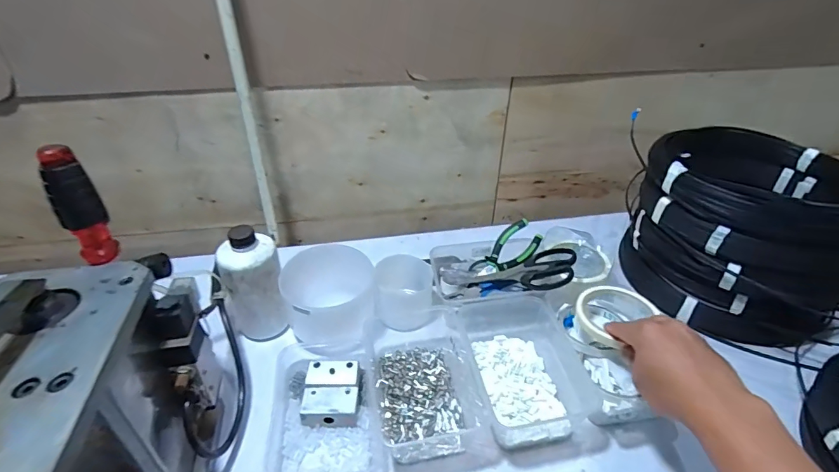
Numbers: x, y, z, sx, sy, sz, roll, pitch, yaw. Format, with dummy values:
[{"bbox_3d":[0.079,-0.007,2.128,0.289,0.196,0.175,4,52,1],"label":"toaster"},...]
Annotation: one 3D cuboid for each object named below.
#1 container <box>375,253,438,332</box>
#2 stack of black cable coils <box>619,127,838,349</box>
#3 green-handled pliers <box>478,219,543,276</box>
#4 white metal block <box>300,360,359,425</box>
[{"bbox_3d":[-0.020,0.080,0.614,0.085,0.071,0.087,1,36,0],"label":"container"},{"bbox_3d":[0.474,-0.008,0.633,0.265,0.211,0.271,-26,43,-32],"label":"stack of black cable coils"},{"bbox_3d":[0.136,0.026,0.645,0.107,0.011,0.049,-41,81,-5],"label":"green-handled pliers"},{"bbox_3d":[-0.105,0.185,0.505,0.061,0.028,0.067,-1,36,-3],"label":"white metal block"}]

